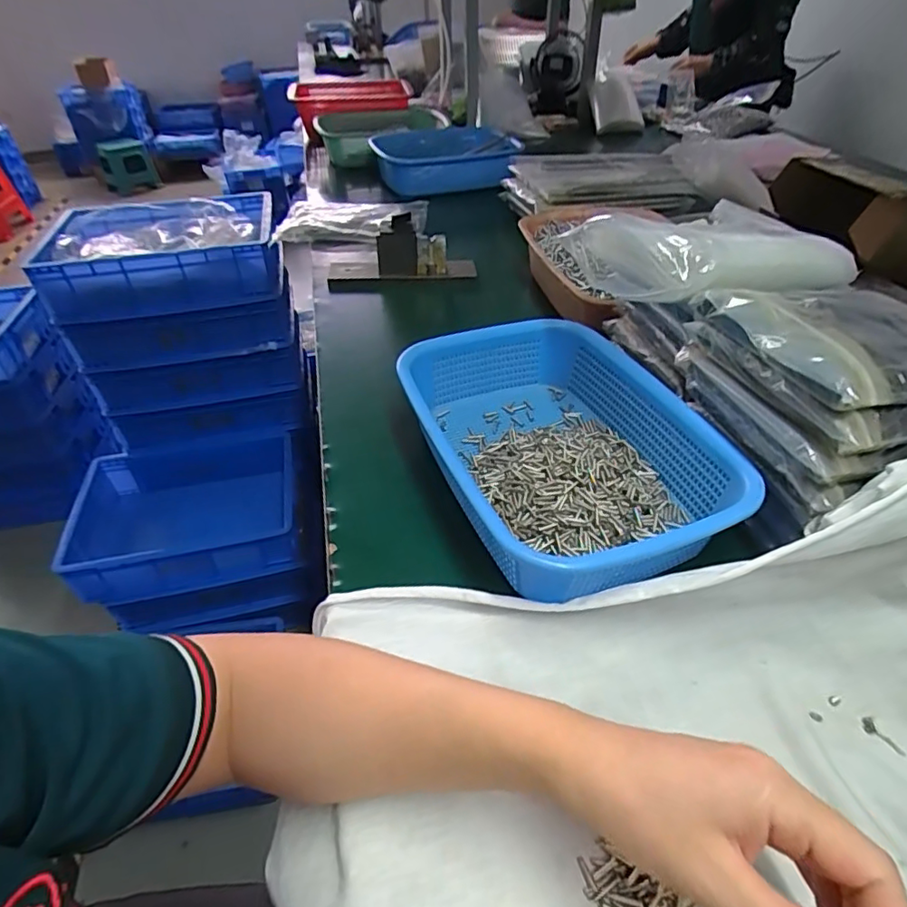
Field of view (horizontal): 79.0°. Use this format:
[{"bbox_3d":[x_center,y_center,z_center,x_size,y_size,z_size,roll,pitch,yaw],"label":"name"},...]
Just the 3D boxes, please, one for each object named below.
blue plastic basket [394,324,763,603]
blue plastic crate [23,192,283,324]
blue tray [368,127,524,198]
[{"bbox_3d":[0.086,-0.010,0.465,0.207,0.068,0.285,-15,43,-14],"label":"blue plastic basket"},{"bbox_3d":[-0.561,-0.407,1.110,0.418,0.117,0.330,-8,42,-6],"label":"blue plastic crate"},{"bbox_3d":[-0.019,-0.599,1.124,0.278,0.067,0.266,-8,42,-6],"label":"blue tray"}]

